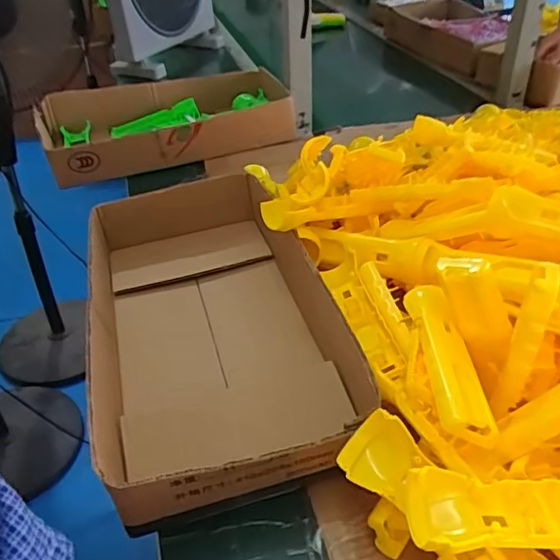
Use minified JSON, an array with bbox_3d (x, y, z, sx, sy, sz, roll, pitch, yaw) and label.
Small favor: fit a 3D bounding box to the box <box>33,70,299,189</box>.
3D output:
[{"bbox_3d":[-0.200,-0.280,0.984,0.406,0.083,0.223,-15,39,-17],"label":"box"}]

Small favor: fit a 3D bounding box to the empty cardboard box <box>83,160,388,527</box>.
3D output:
[{"bbox_3d":[-0.076,0.033,0.581,0.220,0.079,0.432,-11,38,-12],"label":"empty cardboard box"}]

